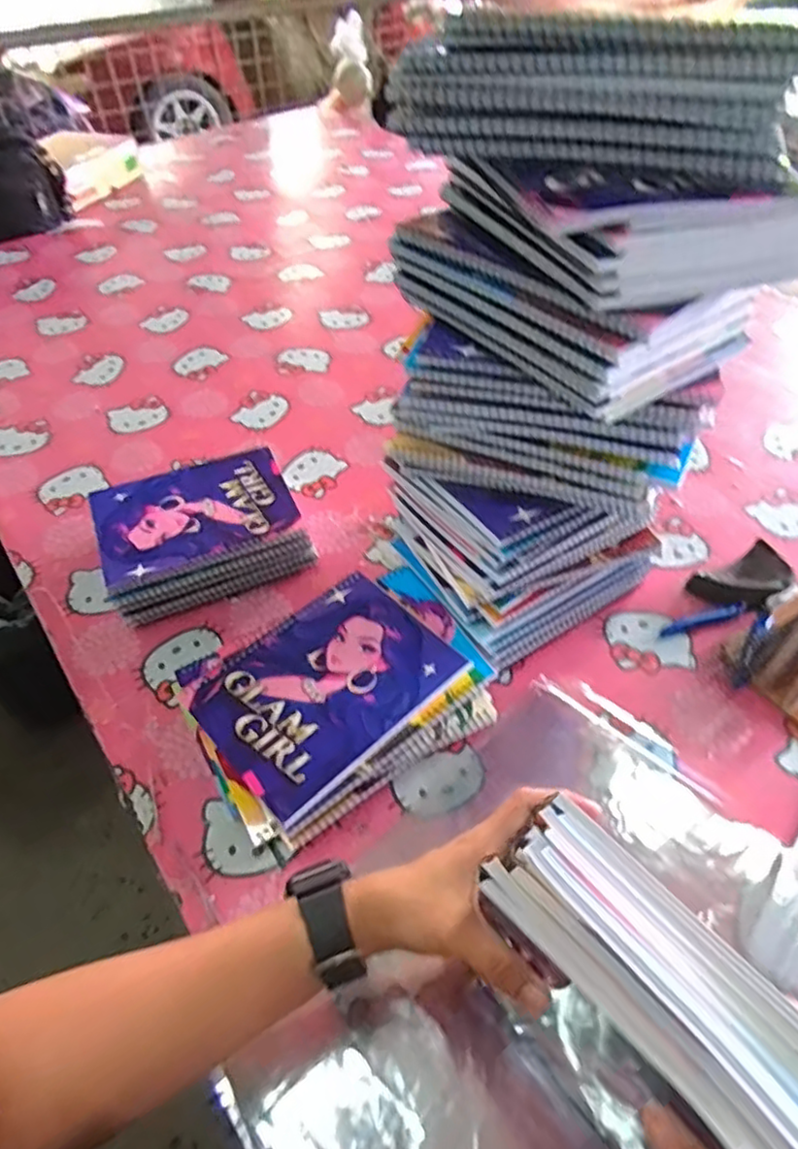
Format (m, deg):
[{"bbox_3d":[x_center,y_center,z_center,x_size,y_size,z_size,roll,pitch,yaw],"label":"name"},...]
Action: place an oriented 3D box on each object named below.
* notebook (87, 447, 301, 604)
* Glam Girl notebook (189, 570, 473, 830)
[{"bbox_3d":[-0.209,-0.062,0.679,0.195,0.018,0.137,-18,51,-14],"label":"notebook"},{"bbox_3d":[-0.060,0.089,0.549,0.195,0.008,0.148,-36,57,-27],"label":"Glam Girl notebook"}]

